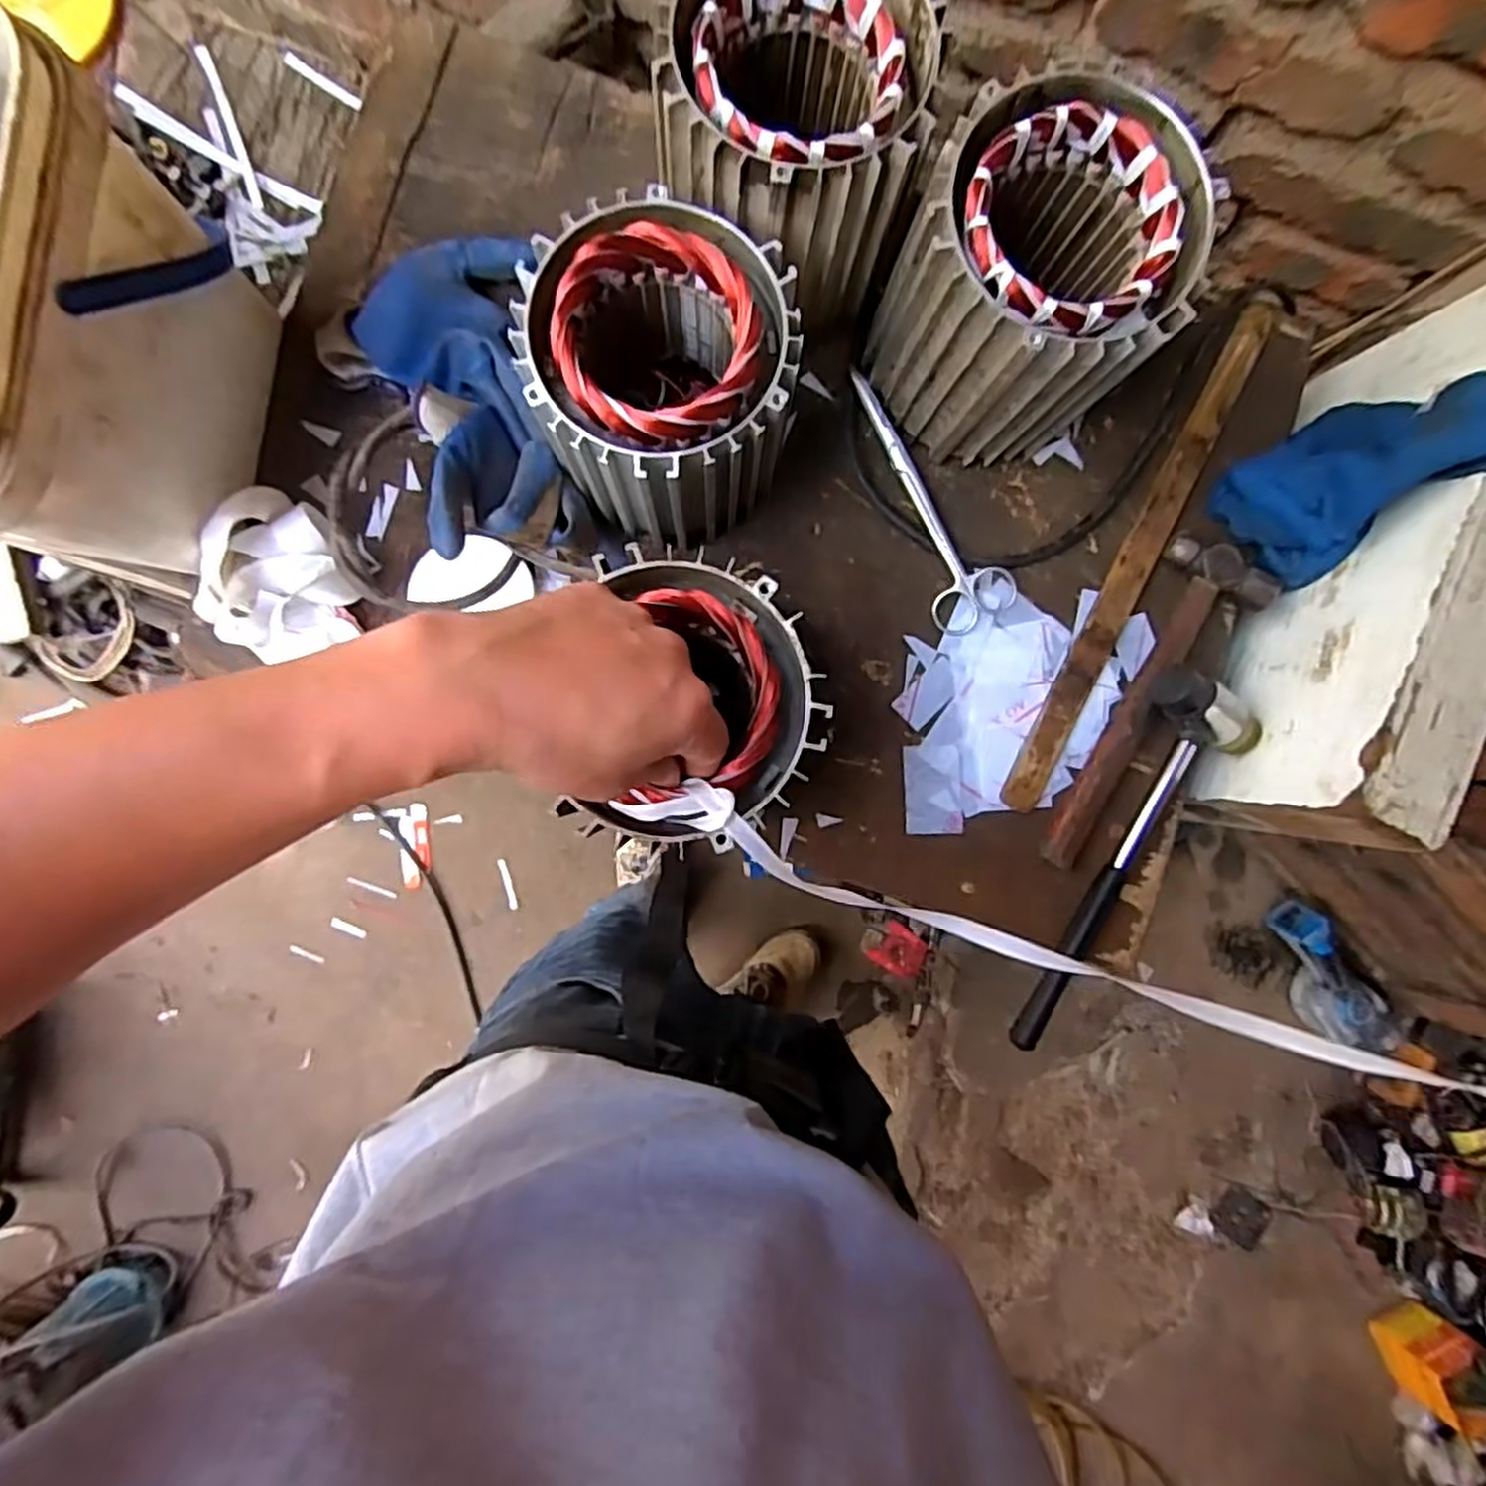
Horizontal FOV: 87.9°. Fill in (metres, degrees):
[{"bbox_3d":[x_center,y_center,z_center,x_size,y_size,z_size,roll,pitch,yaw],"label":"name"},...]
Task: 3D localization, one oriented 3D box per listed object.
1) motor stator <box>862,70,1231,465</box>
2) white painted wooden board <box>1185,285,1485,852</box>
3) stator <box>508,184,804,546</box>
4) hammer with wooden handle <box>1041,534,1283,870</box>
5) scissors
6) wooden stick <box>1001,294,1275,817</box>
[{"bbox_3d":[0.155,-0.251,0.438,0.129,0.149,0.126,0,89,-4],"label":"motor stator"},{"bbox_3d":[0.403,-0.104,0.485,0.072,0.164,0.333,16,88,-3],"label":"white painted wooden board"},{"bbox_3d":[-0.043,-0.201,0.438,0.136,0.122,0.131,0,89,-4],"label":"stator"},{"bbox_3d":[0.274,-0.021,0.513,0.068,0.028,0.235,26,88,-3],"label":"hammer with wooden handle"},{"bbox_3d":[0.116,-0.160,0.513,0.054,0.015,0.181,-32,91,-4],"label":"scissors"},{"bbox_3d":[0.266,-0.121,0.519,0.028,0.023,0.363,26,88,-3],"label":"wooden stick"}]

